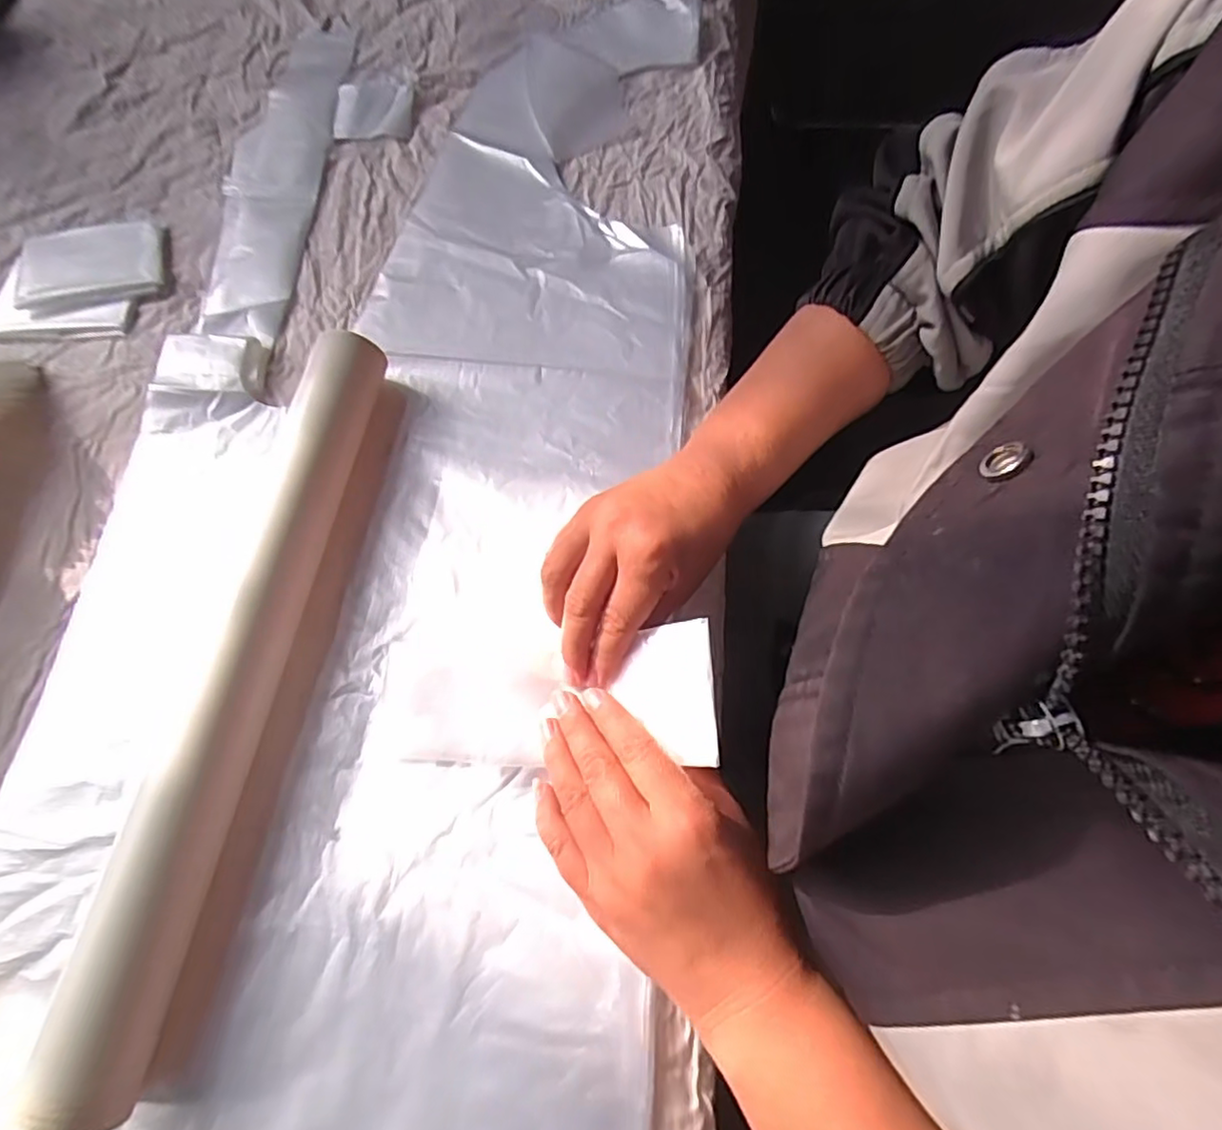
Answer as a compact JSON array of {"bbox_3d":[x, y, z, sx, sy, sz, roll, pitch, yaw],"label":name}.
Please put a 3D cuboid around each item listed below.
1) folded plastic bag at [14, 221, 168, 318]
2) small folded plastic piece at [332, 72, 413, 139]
[{"bbox_3d":[-0.340,-0.196,0.411,0.086,0.011,0.067,-16,69,-8],"label":"folded plastic bag"},{"bbox_3d":[-0.181,-0.353,0.481,0.055,0.007,0.067,-4,68,-4],"label":"small folded plastic piece"}]

